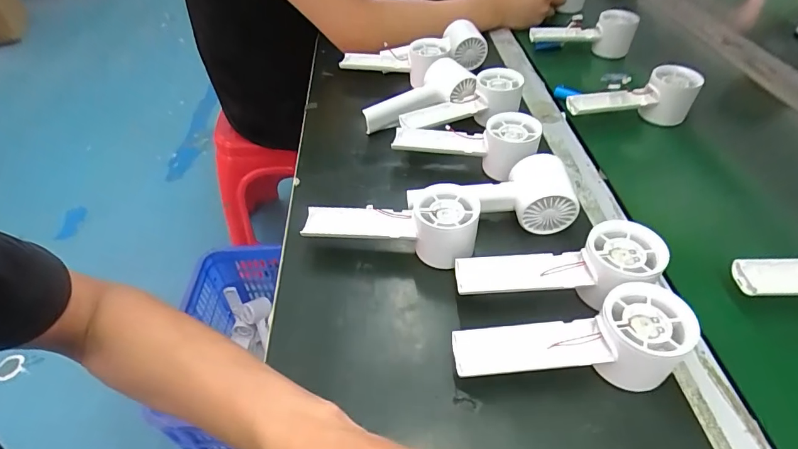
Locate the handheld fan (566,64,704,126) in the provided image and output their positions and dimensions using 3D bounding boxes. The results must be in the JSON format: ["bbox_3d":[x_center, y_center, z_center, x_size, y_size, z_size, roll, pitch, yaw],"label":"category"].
[{"bbox_3d":[0.290,-0.162,0.558,0.155,0.055,0.049,-1,44,7],"label":"handheld fan"}]

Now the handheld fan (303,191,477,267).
[{"bbox_3d":[-0.009,0.001,0.403,0.159,0.057,0.066,10,45,9],"label":"handheld fan"}]

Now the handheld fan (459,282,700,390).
[{"bbox_3d":[0.119,0.083,0.315,0.157,0.058,0.054,1,44,1],"label":"handheld fan"}]

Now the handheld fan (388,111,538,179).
[{"bbox_3d":[0.072,-0.092,0.489,0.156,0.054,0.050,9,45,9],"label":"handheld fan"}]

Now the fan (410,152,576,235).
[{"bbox_3d":[0.087,-0.029,0.423,0.155,0.059,0.055,1,44,0],"label":"fan"}]

